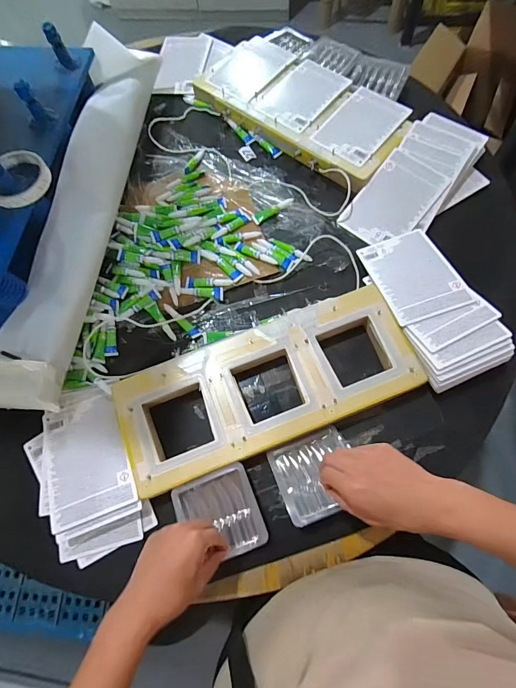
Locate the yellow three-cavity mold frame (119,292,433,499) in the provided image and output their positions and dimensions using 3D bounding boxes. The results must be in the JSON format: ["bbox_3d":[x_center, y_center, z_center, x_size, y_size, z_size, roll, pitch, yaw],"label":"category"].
[{"bbox_3d":[0.014,0.060,0.528,0.422,0.040,0.168,-22,70,-5],"label":"yellow three-cavity mold frame"}]

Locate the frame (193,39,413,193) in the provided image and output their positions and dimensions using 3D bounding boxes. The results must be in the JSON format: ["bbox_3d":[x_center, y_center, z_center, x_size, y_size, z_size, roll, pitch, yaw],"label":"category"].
[{"bbox_3d":[0.083,-0.473,0.714,0.430,0.046,0.206,40,76,15],"label":"frame"}]

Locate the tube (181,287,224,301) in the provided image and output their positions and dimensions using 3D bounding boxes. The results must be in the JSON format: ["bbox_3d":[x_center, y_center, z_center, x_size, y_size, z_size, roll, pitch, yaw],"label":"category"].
[{"bbox_3d":[-0.093,-0.084,0.594,0.072,0.008,0.022,0,87,2],"label":"tube"}]

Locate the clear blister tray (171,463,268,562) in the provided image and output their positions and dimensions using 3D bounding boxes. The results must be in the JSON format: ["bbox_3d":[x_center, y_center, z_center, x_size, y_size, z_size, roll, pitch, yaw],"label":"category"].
[{"bbox_3d":[-0.051,0.223,0.467,0.102,0.009,0.103,-21,70,-5],"label":"clear blister tray"}]

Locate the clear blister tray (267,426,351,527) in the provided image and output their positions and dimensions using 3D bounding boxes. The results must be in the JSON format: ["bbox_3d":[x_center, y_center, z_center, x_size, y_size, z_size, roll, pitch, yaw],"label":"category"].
[{"bbox_3d":[0.078,0.172,0.473,0.107,0.025,0.097,-20,70,-5],"label":"clear blister tray"}]

